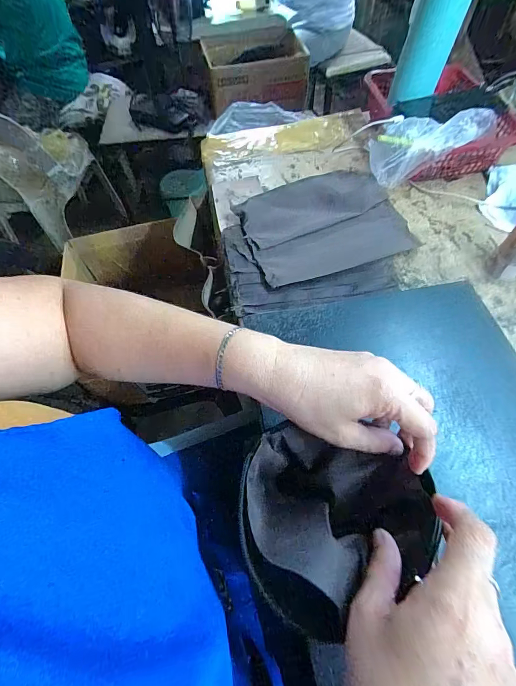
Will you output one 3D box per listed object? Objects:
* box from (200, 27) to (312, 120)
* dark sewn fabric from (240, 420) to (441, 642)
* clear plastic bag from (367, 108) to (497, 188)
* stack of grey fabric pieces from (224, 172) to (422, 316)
[{"bbox_3d":[-0.009,-1.049,1.346,0.368,0.158,0.332,-10,59,-3],"label":"box"},{"bbox_3d":[0.054,0.129,0.242,0.134,0.047,0.118,11,60,9],"label":"dark sewn fabric"},{"bbox_3d":[0.257,-0.285,0.527,0.173,0.100,0.035,-9,59,-3],"label":"clear plastic bag"},{"bbox_3d":[0.083,-0.155,0.509,0.272,0.022,0.232,-15,60,-6],"label":"stack of grey fabric pieces"}]

